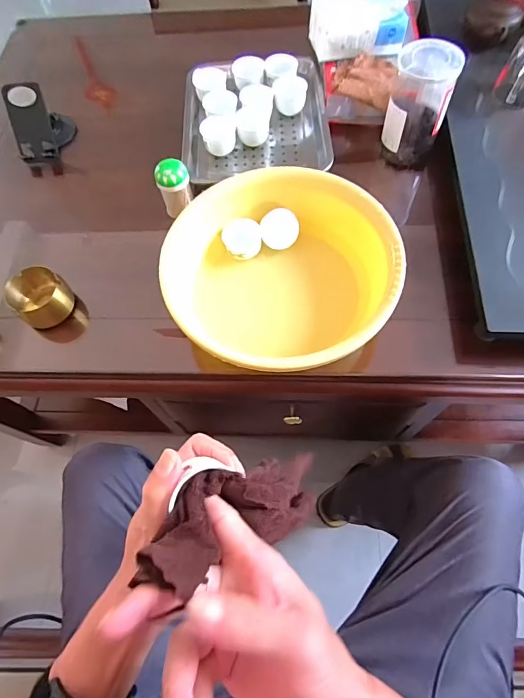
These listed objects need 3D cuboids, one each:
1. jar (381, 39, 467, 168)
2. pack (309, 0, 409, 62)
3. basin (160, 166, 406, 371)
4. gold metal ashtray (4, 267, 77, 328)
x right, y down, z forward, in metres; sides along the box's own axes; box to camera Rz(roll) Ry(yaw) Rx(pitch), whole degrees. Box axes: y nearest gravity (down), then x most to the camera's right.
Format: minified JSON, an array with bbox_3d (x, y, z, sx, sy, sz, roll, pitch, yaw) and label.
[{"bbox_3d":[0.229,-0.358,0.616,0.081,0.151,0.081,-1,66,3],"label":"jar"},{"bbox_3d":[0.153,-0.524,0.672,0.147,0.051,0.089,1,66,4],"label":"pack"},{"bbox_3d":[0.022,-0.097,0.566,0.277,0.127,0.262,-1,66,3],"label":"basin"},{"bbox_3d":[-0.311,-0.073,0.585,0.076,0.045,0.072,-1,66,3],"label":"gold metal ashtray"}]

